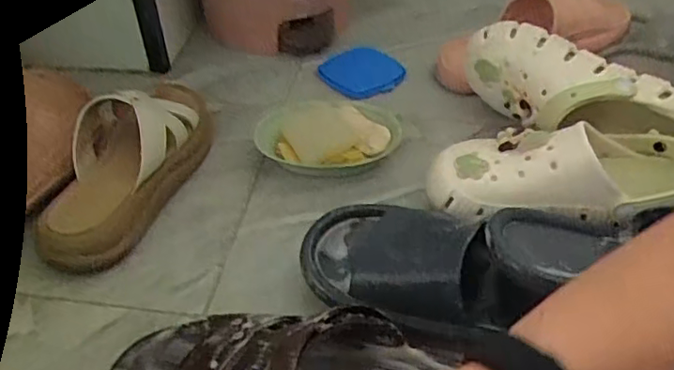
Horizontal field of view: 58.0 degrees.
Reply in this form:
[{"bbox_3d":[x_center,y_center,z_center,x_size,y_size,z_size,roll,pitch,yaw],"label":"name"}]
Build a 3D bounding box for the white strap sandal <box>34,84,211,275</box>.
[{"bbox_3d":[-0.194,-0.028,0.605,0.102,0.080,0.253,4,42,6],"label":"white strap sandal"}]

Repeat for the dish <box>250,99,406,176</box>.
[{"bbox_3d":[-0.007,-0.047,0.647,0.151,0.036,0.107,-10,43,-10],"label":"dish"}]

